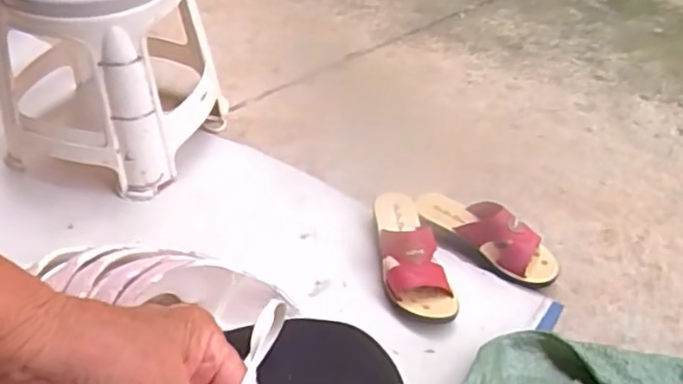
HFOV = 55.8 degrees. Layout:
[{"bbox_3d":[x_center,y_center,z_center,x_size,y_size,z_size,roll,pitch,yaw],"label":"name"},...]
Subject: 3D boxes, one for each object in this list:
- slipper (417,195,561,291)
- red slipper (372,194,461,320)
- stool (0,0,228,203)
[{"bbox_3d":[0.215,0.055,0.953,0.225,0.069,0.076,30,52,26],"label":"slipper"},{"bbox_3d":[0.093,0.080,0.914,0.084,0.078,0.223,-10,46,-11],"label":"red slipper"},{"bbox_3d":[-0.364,-0.207,1.010,0.248,0.301,0.278,17,47,16],"label":"stool"}]

